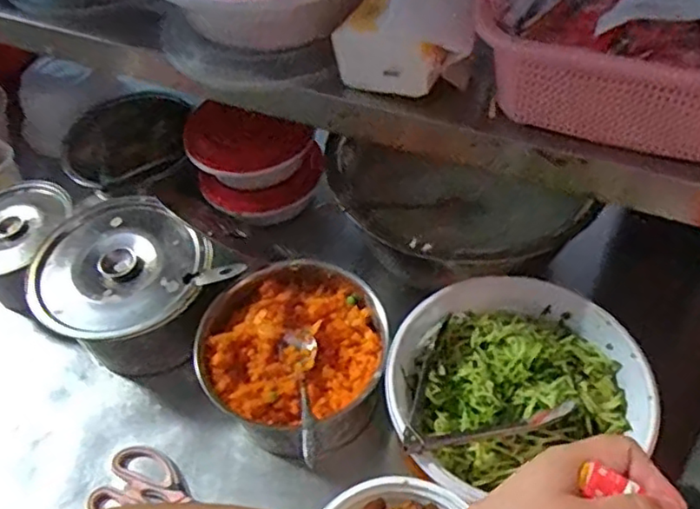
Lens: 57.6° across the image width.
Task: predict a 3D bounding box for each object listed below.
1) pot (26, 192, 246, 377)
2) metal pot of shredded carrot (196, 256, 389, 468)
[{"bbox_3d":[-0.253,0.044,0.741,0.183,0.107,0.207,-38,59,-22],"label":"pot"},{"bbox_3d":[-0.050,0.116,0.679,0.186,0.116,0.194,-2,53,3],"label":"metal pot of shredded carrot"}]

